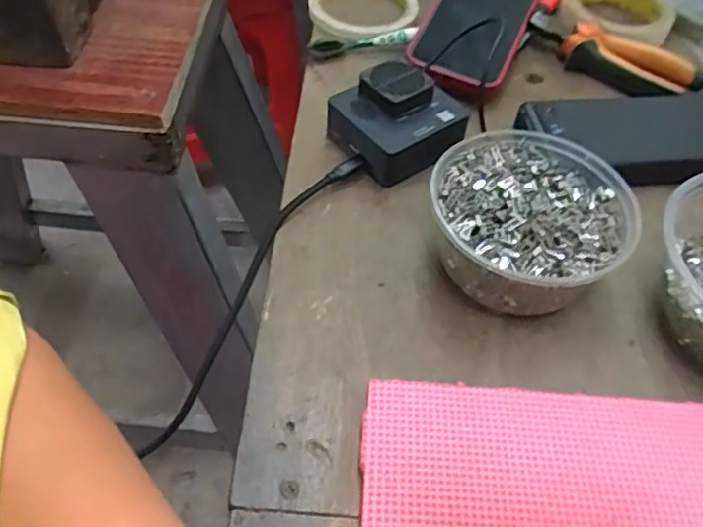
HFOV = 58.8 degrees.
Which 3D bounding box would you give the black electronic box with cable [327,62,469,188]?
[{"bbox_3d":[0.034,-0.104,0.446,0.079,0.044,0.076,-31,59,-25],"label":"black electronic box with cable"}]

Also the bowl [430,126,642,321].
[{"bbox_3d":[0.103,-0.020,0.371,0.108,0.064,0.112,2,51,-2],"label":"bowl"}]

